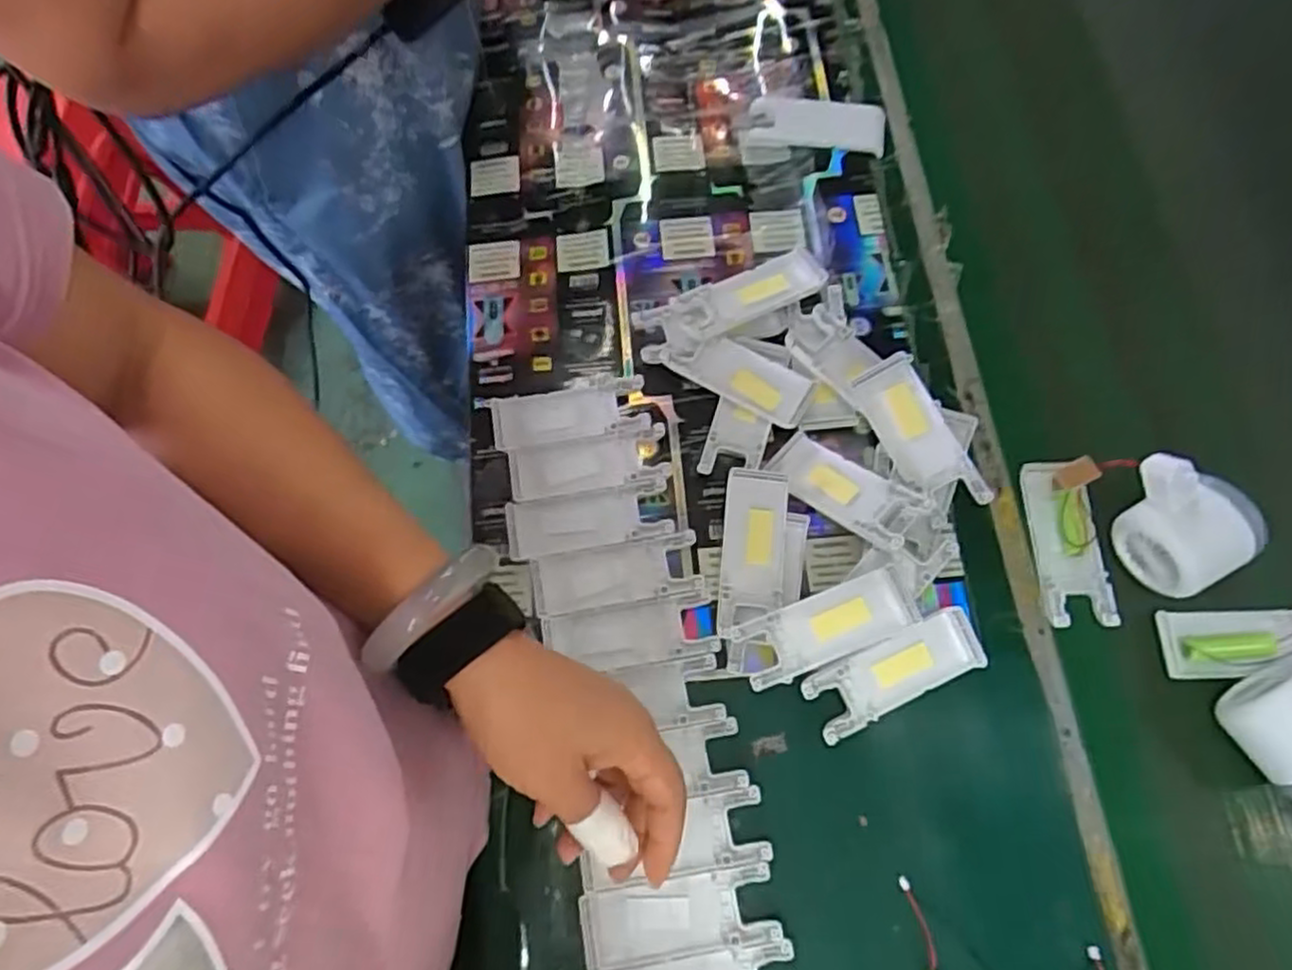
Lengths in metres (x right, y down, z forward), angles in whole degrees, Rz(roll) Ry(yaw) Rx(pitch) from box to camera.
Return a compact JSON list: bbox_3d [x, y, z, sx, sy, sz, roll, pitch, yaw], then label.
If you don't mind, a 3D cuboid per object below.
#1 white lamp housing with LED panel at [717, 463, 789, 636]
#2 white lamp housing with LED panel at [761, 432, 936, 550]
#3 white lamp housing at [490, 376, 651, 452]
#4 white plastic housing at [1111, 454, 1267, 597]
[{"bbox_3d":[0.066,0.042,0.459,0.038,0.019,0.100,5,72,6],"label":"white lamp housing with LED panel"},{"bbox_3d":[0.124,0.003,0.464,0.037,0.014,0.100,-45,51,-12],"label":"white lamp housing with LED panel"},{"bbox_3d":[-0.053,-0.050,0.507,0.104,0.009,0.044,-9,71,1],"label":"white lamp housing"},{"bbox_3d":[0.317,0.019,0.437,0.066,0.058,0.075,-32,72,-6],"label":"white plastic housing"}]

